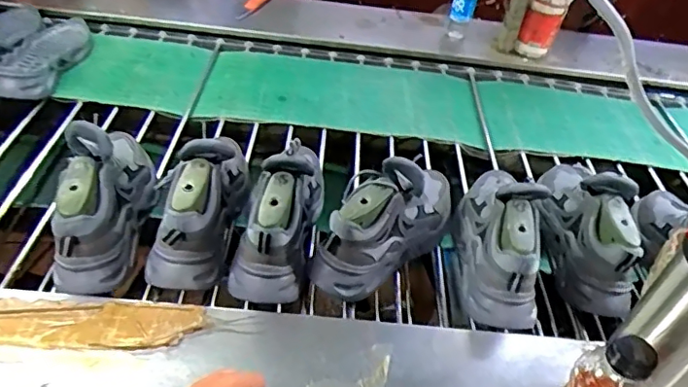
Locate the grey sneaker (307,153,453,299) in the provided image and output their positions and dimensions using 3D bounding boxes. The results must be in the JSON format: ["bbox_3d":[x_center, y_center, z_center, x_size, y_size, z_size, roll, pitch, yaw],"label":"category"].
[{"bbox_3d":[0.074,0.032,0.821,0.107,0.155,0.267,28,47,21],"label":"grey sneaker"}]

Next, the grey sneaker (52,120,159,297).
[{"bbox_3d":[-0.332,-0.014,0.761,0.091,0.136,0.253,0,43,-7],"label":"grey sneaker"}]

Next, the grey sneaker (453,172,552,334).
[{"bbox_3d":[0.236,0.052,0.839,0.102,0.133,0.288,8,43,2],"label":"grey sneaker"}]

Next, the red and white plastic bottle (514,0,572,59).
[{"bbox_3d":[0.482,-0.420,1.325,0.086,0.175,0.079,24,46,18],"label":"red and white plastic bottle"}]

